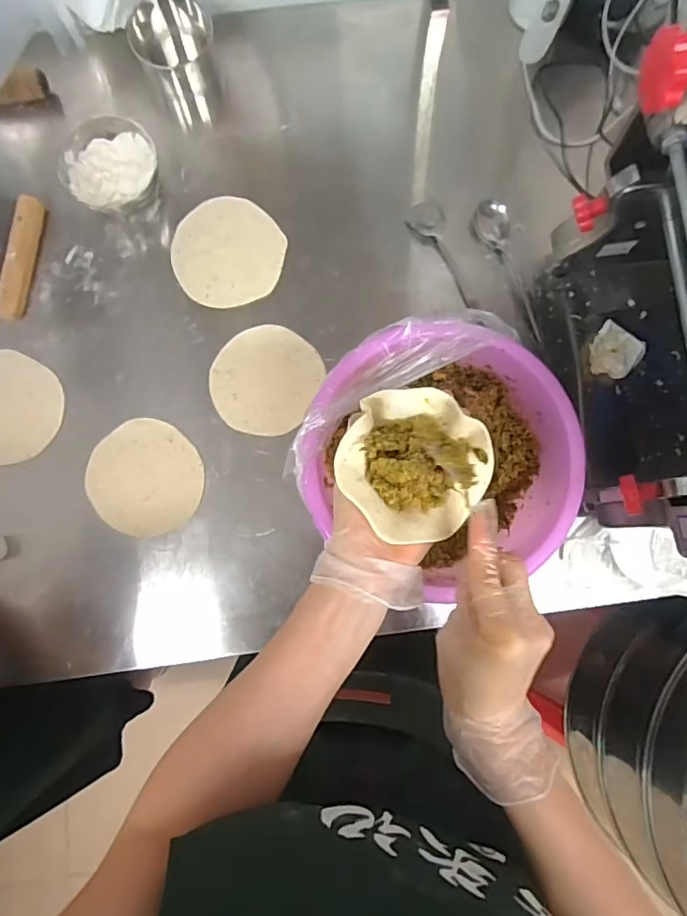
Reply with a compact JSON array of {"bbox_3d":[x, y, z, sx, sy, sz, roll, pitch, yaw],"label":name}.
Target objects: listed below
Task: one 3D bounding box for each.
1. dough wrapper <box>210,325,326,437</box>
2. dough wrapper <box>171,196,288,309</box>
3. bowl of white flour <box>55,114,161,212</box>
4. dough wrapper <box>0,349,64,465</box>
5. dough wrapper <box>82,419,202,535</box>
[{"bbox_3d":[-0.095,-0.094,0.633,0.125,0.007,0.129,0,84,1],"label":"dough wrapper"},{"bbox_3d":[-0.140,-0.247,0.639,0.129,0.009,0.126,0,93,-3],"label":"dough wrapper"},{"bbox_3d":[-0.271,-0.339,0.624,0.107,0.061,0.094,-23,84,-2],"label":"bowl of white flour"},{"bbox_3d":[-0.396,-0.059,0.616,0.126,0.004,0.126,0,85,-2],"label":"dough wrapper"},{"bbox_3d":[-0.227,0.024,0.607,0.126,0.006,0.124,0,88,-2],"label":"dough wrapper"}]

